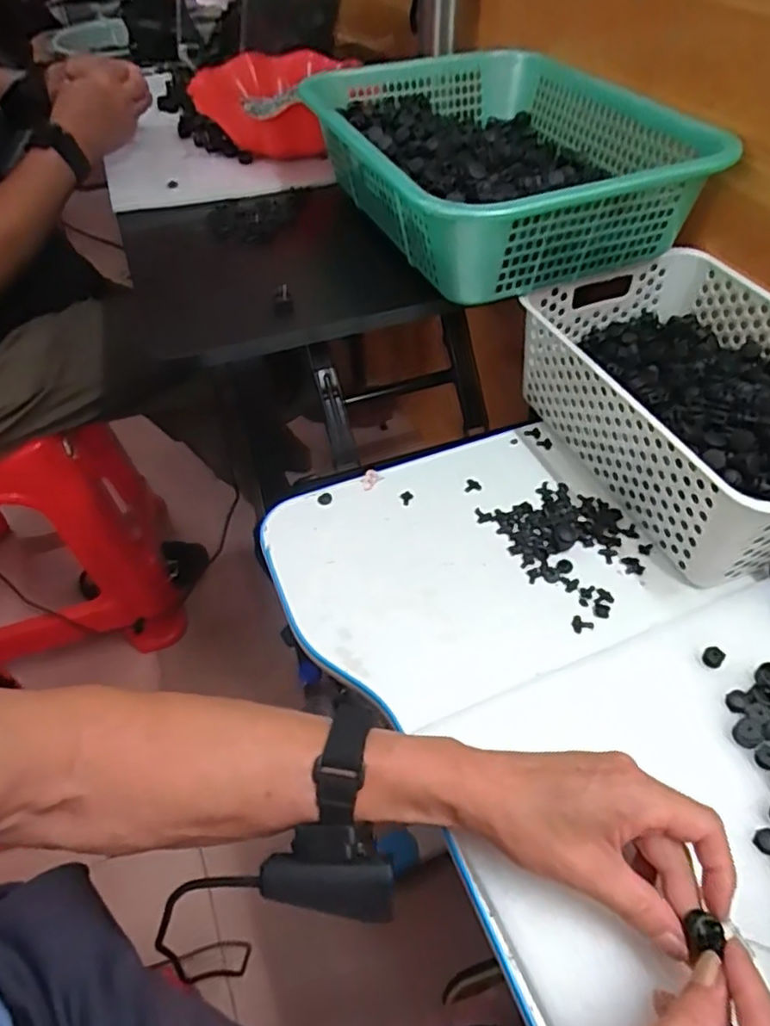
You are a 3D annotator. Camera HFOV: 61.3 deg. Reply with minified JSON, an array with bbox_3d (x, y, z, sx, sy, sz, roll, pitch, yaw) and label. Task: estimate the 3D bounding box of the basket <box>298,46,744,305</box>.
[{"bbox_3d":[0.109,-0.356,0.650,0.292,0.090,0.372,-18,51,-13],"label":"basket"}]

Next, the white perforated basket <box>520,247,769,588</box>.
[{"bbox_3d":[0.272,-0.093,0.558,0.202,0.107,0.300,-20,51,-14],"label":"white perforated basket"}]

